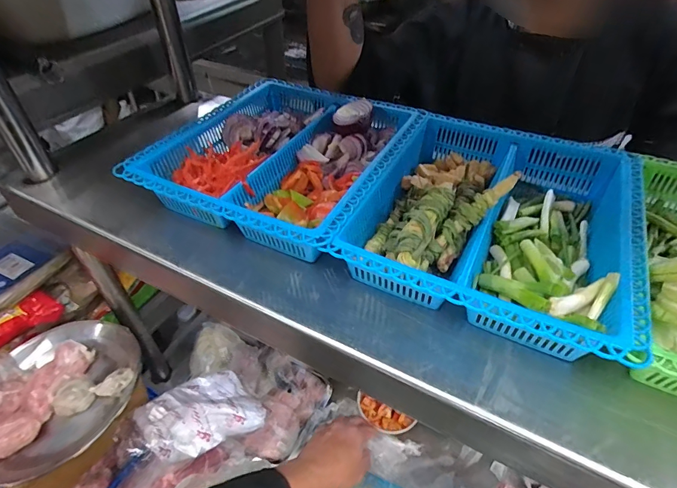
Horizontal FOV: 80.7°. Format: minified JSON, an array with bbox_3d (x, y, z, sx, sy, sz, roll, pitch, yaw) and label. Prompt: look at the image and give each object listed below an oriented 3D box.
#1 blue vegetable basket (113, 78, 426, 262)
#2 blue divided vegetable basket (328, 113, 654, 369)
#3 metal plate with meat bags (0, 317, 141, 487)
[{"bbox_3d":[-0.053,-0.090,0.429,0.219,0.055,0.247,19,47,19],"label":"blue vegetable basket"},{"bbox_3d":[0.138,-0.024,0.359,0.217,0.053,0.253,19,47,19],"label":"blue divided vegetable basket"},{"bbox_3d":[-0.390,0.199,0.538,0.222,0.039,0.212,0,44,0],"label":"metal plate with meat bags"}]

